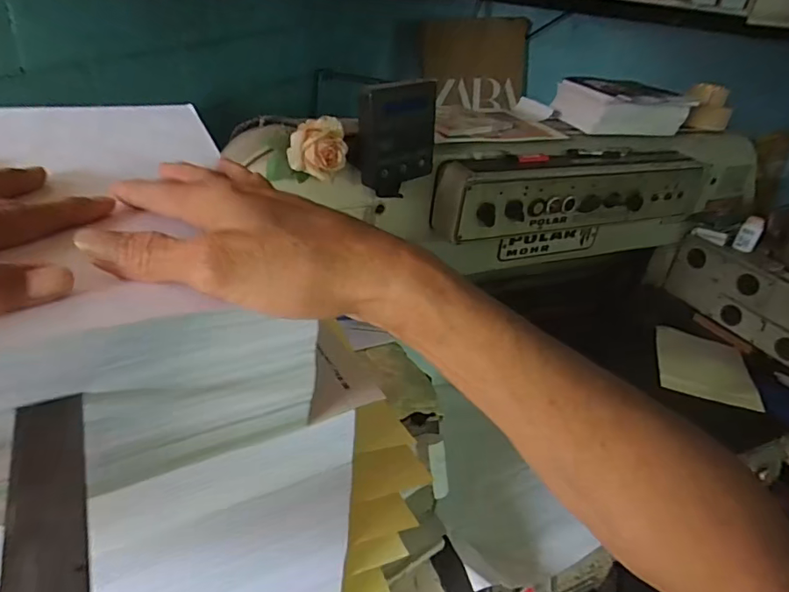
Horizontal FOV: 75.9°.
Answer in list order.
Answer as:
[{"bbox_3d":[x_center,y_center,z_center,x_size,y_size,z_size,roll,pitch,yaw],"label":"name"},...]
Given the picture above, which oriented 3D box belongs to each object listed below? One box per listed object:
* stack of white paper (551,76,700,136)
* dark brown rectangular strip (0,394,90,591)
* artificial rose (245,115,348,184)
[{"bbox_3d":[0.486,-0.401,1.074,0.242,0.081,0.172,-7,35,-22],"label":"stack of white paper"},{"bbox_3d":[-0.114,0.067,0.166,0.022,0.004,0.098,-11,37,-27],"label":"dark brown rectangular strip"},{"bbox_3d":[-0.135,-0.213,0.735,0.135,0.078,0.047,0,33,-12],"label":"artificial rose"}]

